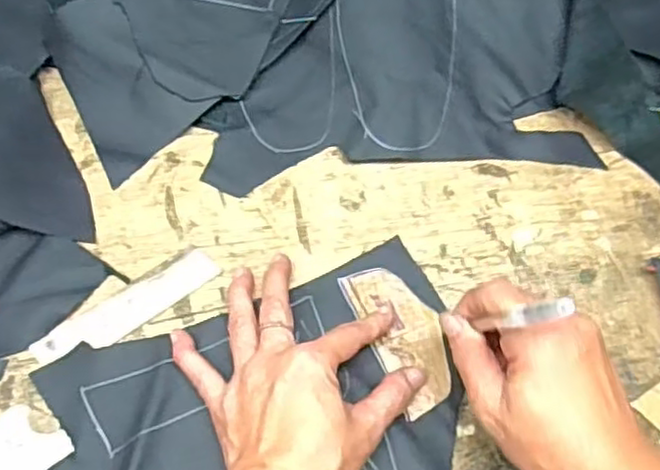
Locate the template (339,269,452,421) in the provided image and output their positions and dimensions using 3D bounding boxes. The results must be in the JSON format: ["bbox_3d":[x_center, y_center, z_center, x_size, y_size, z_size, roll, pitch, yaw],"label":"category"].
[{"bbox_3d":[0.044,0.058,0.407,0.041,0.004,0.089,-26,70,-13],"label":"template"}]

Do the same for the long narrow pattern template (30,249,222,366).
[{"bbox_3d":[-0.121,0.043,0.413,0.112,0.005,0.029,-34,71,-15],"label":"long narrow pattern template"}]

